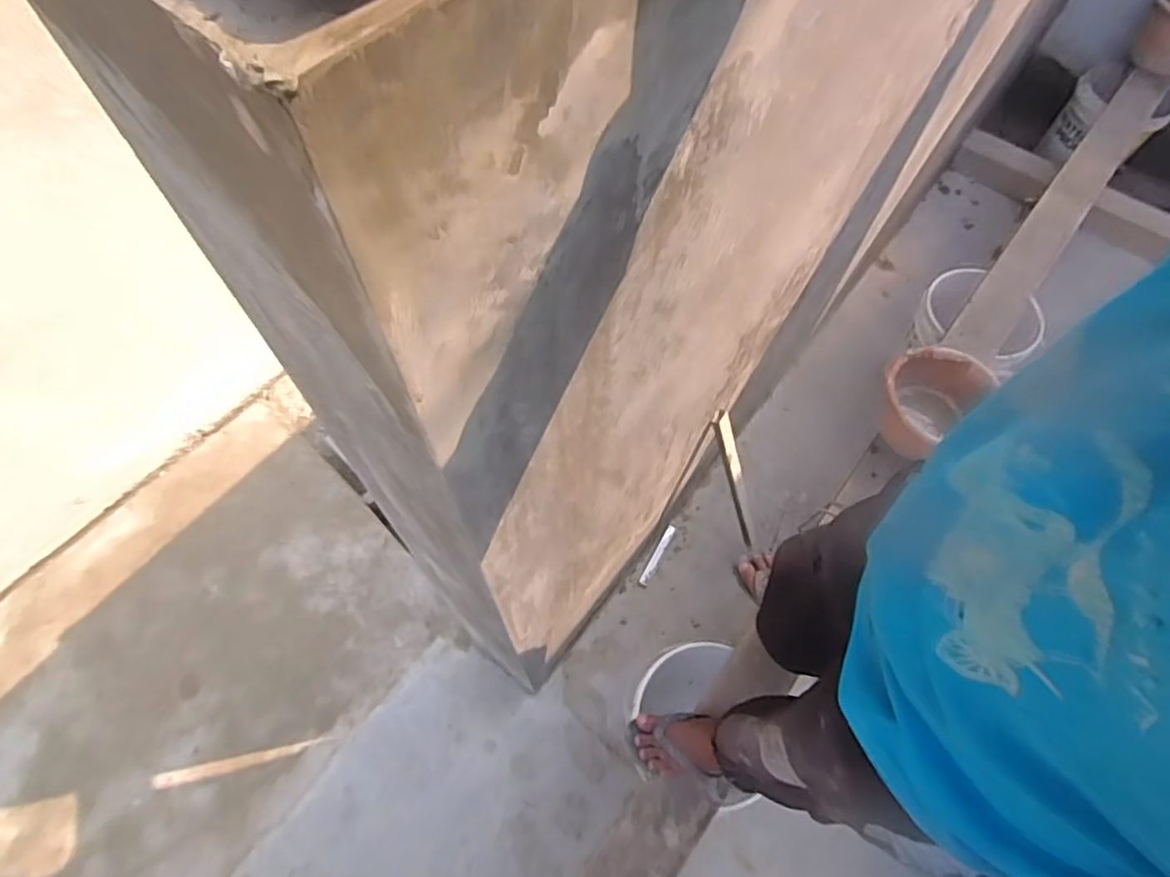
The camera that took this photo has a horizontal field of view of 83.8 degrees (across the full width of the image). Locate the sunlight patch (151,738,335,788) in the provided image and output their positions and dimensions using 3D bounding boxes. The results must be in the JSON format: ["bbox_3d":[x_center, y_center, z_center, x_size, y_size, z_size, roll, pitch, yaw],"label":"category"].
[{"bbox_3d":[-0.813,0.767,1.543,0.403,0.009,0.034,-11,64,-5],"label":"sunlight patch"}]

